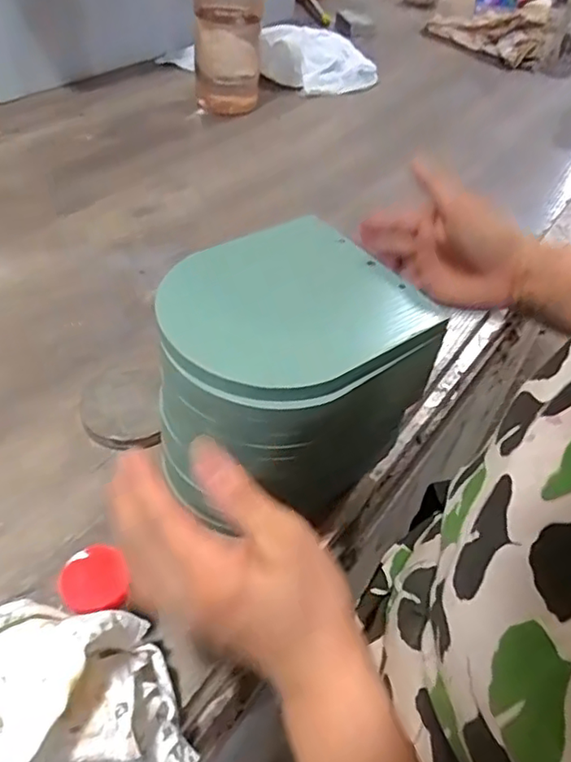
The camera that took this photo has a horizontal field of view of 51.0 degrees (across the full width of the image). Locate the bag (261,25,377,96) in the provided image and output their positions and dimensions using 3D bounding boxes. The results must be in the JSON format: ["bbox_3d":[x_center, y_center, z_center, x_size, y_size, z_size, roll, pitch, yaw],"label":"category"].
[{"bbox_3d":[0.056,-0.597,1.116,0.213,0.088,0.112,-16,50,-22],"label":"bag"}]

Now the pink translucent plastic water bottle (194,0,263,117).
[{"bbox_3d":[-0.084,-0.571,0.932,0.115,0.285,0.083,-5,46,-11],"label":"pink translucent plastic water bottle"}]

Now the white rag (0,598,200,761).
[{"bbox_3d":[-0.115,0.172,0.328,0.100,0.094,0.128,-26,54,-28],"label":"white rag"}]

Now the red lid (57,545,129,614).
[{"bbox_3d":[-0.117,0.121,0.366,0.039,0.010,0.039,4,45,-4],"label":"red lid"}]

